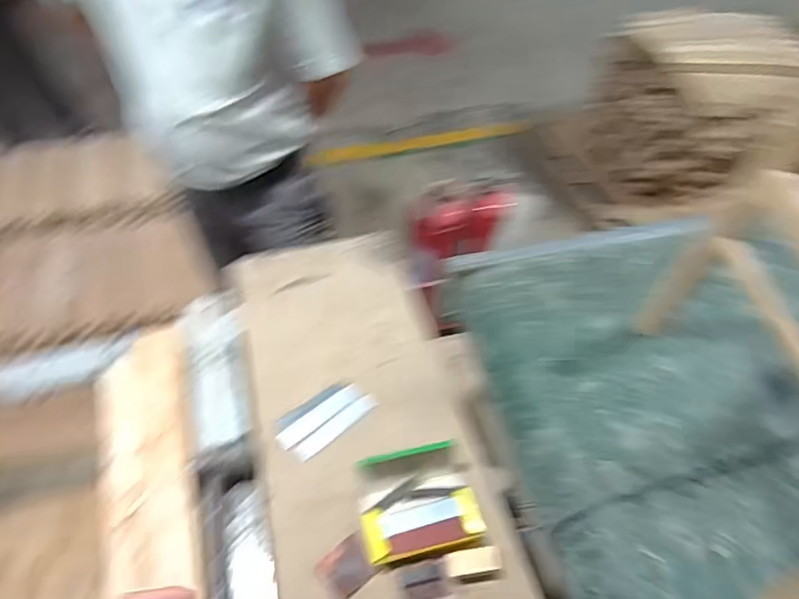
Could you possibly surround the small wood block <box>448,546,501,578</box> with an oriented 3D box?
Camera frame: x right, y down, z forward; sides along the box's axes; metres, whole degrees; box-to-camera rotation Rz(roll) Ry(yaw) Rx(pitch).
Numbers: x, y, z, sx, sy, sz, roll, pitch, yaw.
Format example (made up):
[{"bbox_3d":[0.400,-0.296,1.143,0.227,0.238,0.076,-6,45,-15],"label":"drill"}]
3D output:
[{"bbox_3d":[0.082,0.290,0.585,0.058,0.008,0.025,-15,48,12],"label":"small wood block"}]

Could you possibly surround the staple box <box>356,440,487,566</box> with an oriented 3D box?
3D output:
[{"bbox_3d":[0.024,0.236,0.621,0.132,0.046,0.113,-7,50,-11],"label":"staple box"}]

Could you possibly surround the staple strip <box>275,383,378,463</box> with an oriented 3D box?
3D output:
[{"bbox_3d":[-0.102,0.157,0.713,0.127,0.010,0.072,-32,59,-28],"label":"staple strip"}]

